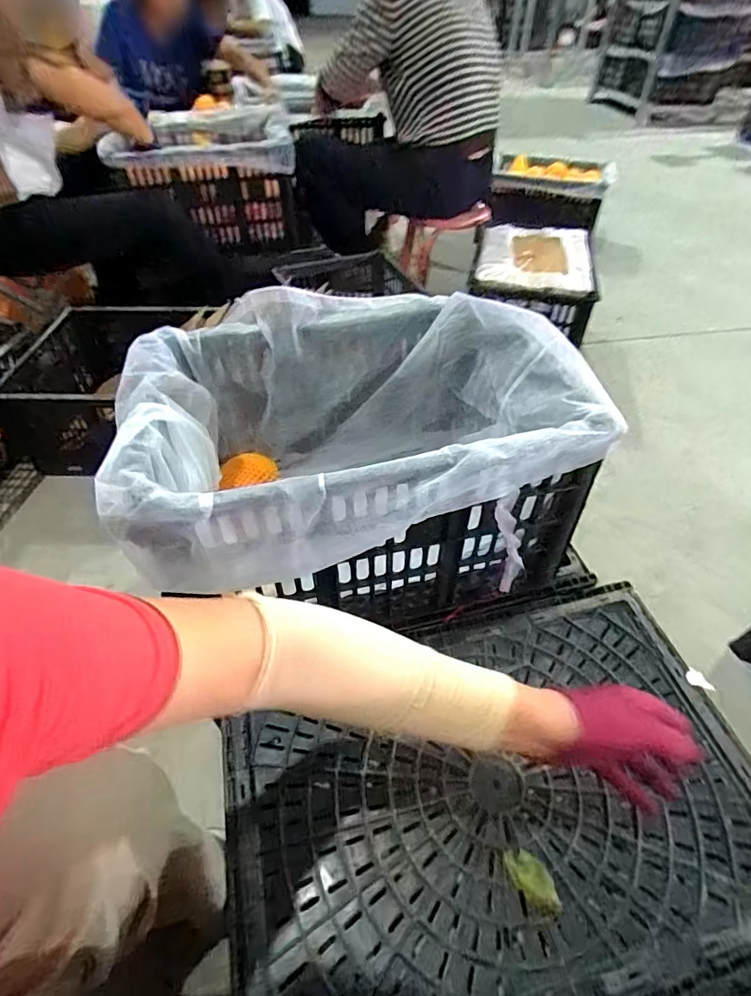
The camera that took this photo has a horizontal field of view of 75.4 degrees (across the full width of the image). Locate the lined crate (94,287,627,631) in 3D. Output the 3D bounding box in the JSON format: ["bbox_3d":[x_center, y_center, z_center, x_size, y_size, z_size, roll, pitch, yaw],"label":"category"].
[{"bbox_3d":[-0.028,-0.052,0.657,0.505,0.285,0.375,-14,48,-12],"label":"lined crate"}]

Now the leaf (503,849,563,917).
[{"bbox_3d":[0.154,0.374,0.475,0.032,0.007,0.060,-30,54,-25],"label":"leaf"}]

